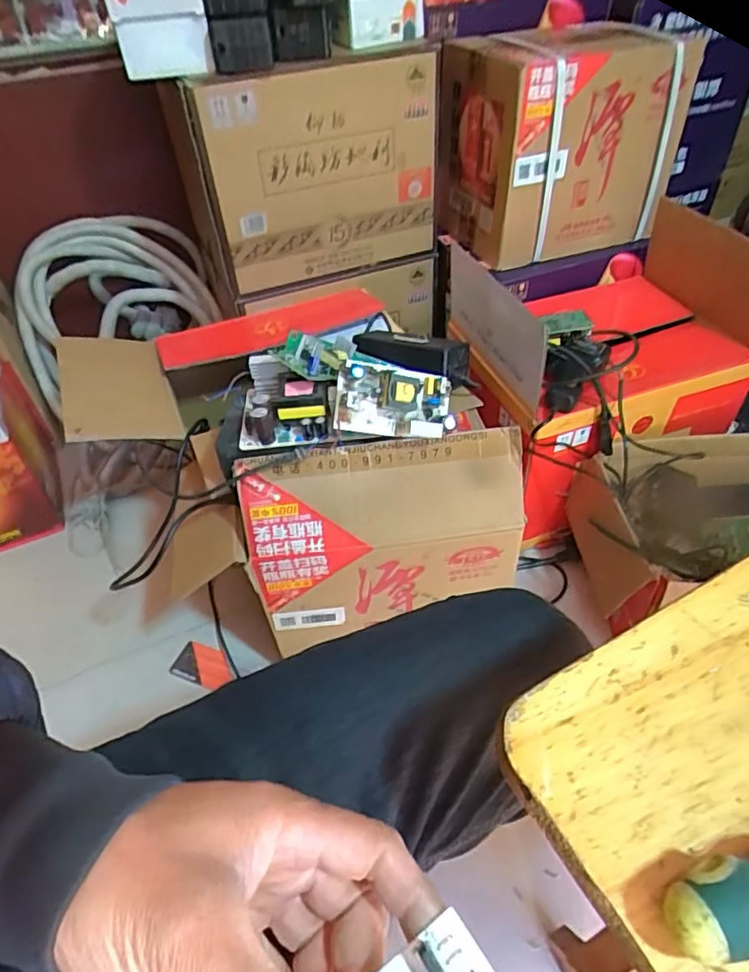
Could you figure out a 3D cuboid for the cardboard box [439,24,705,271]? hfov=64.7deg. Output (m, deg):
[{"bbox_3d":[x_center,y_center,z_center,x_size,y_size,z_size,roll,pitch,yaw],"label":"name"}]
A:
[{"bbox_3d":[0.304,-0.562,0.978,0.336,0.283,0.186,-15,47,-10],"label":"cardboard box"}]

